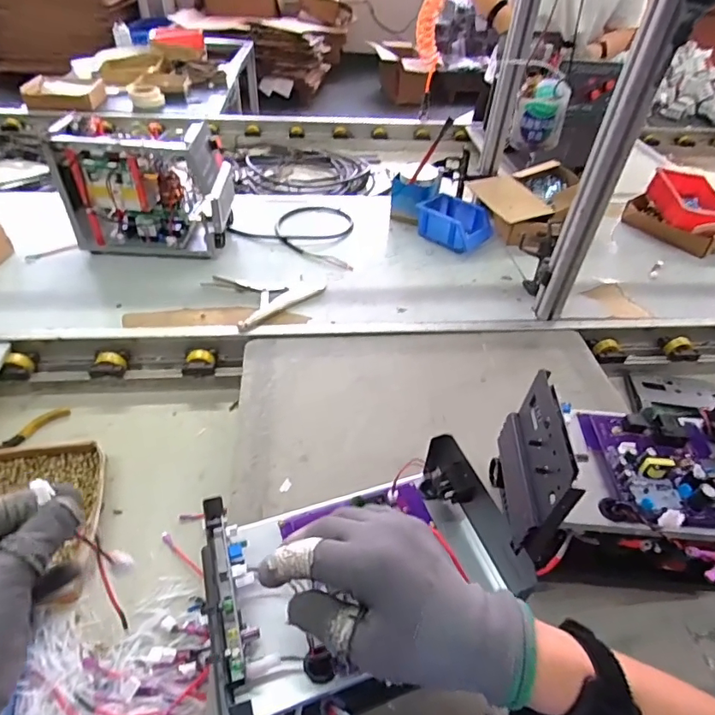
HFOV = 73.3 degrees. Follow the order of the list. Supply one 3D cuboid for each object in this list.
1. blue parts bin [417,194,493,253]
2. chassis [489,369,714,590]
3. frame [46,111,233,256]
[{"bbox_3d":[0.223,-0.306,1.100,0.150,0.068,0.116,35,52,27],"label":"blue parts bin"},{"bbox_3d":[0.297,0.138,0.515,0.251,0.155,0.190,7,45,2],"label":"chassis"},{"bbox_3d":[-0.408,-0.331,0.956,0.297,0.224,0.134,4,45,0],"label":"frame"}]

